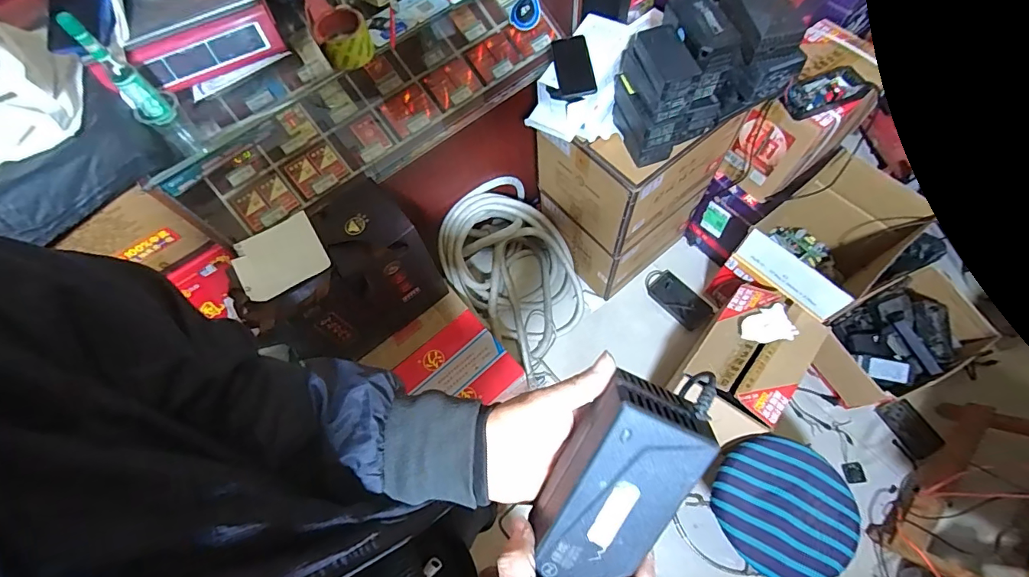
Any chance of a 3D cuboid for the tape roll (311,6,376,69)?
[{"bbox_3d":[-0.308,-0.455,0.806,0.095,0.056,0.095,-19,67,-5],"label":"tape roll"}]

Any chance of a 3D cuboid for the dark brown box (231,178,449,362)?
[{"bbox_3d":[-0.396,-0.022,1.107,0.382,0.367,0.215,-36,69,-12],"label":"dark brown box"}]

